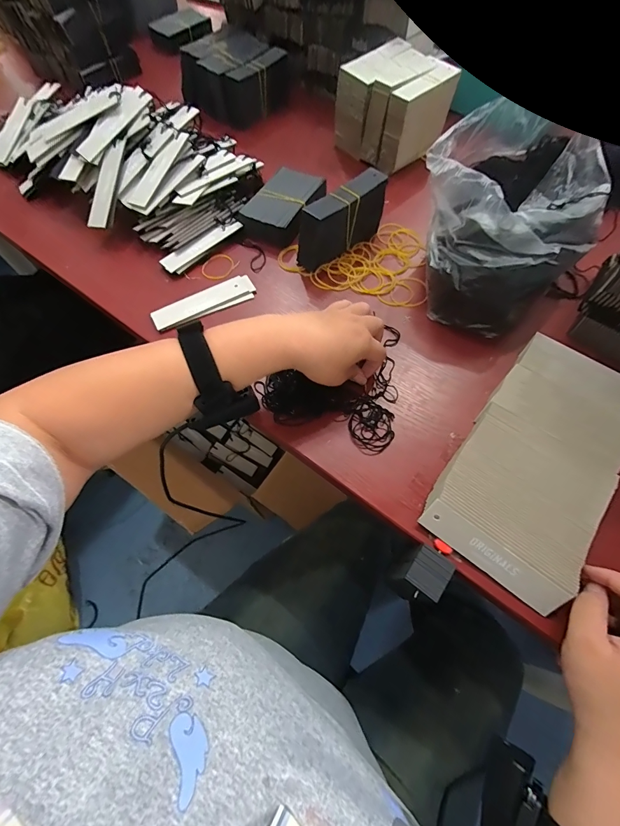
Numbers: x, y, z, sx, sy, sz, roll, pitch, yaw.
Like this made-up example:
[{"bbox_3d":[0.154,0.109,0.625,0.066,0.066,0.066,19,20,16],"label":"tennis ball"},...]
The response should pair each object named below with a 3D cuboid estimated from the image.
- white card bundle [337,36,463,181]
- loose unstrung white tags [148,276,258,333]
[{"bbox_3d":[0.133,-0.497,0.580,0.144,0.103,0.130,40,70,18],"label":"white card bundle"},{"bbox_3d":[-0.136,-0.143,0.461,0.135,0.008,0.039,-29,67,-13],"label":"loose unstrung white tags"}]

